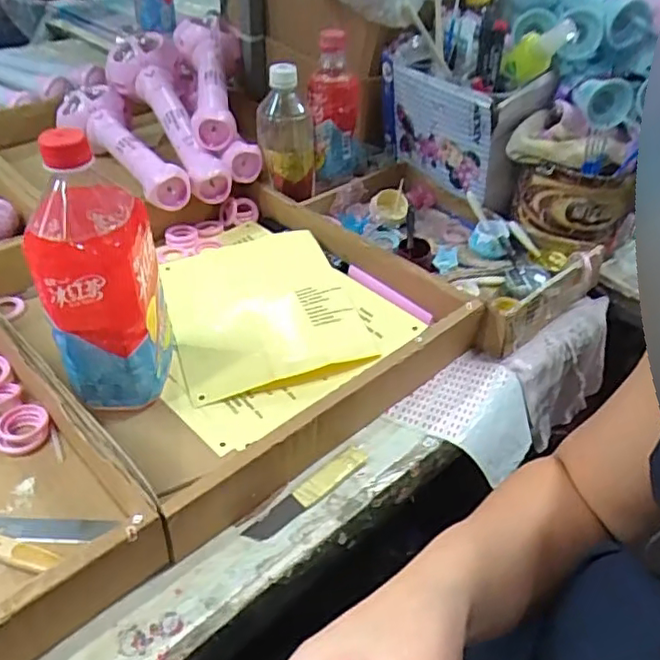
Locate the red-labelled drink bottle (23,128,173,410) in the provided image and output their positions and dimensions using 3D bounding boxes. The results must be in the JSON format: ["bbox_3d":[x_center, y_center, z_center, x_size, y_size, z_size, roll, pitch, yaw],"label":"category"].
[{"bbox_3d":[-0.175,-0.044,0.462,0.087,0.211,0.103,-11,45,-20],"label":"red-labelled drink bottle"}]

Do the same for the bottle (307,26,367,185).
[{"bbox_3d":[0.012,-0.274,0.757,0.072,0.167,0.073,9,43,2],"label":"bottle"}]

